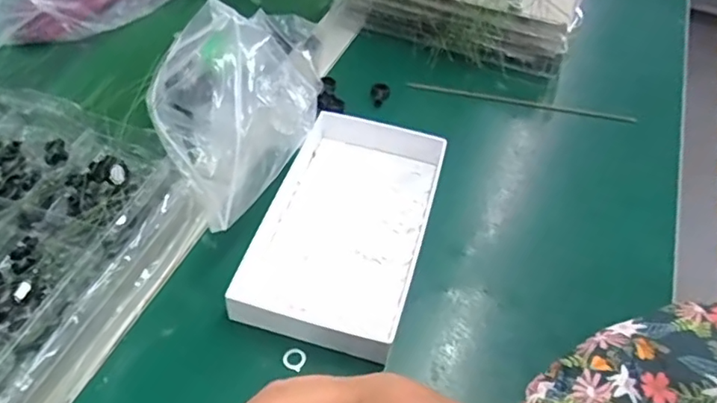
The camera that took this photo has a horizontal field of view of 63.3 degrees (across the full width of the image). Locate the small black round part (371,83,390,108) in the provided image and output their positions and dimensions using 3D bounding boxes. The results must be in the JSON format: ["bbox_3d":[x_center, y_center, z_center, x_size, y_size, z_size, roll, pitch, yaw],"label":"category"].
[{"bbox_3d":[0.018,-0.090,0.484,0.015,0.005,0.024,7,48,0],"label":"small black round part"}]

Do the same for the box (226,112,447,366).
[{"bbox_3d":[-0.010,0.013,0.390,0.104,0.025,0.181,15,48,7],"label":"box"}]

